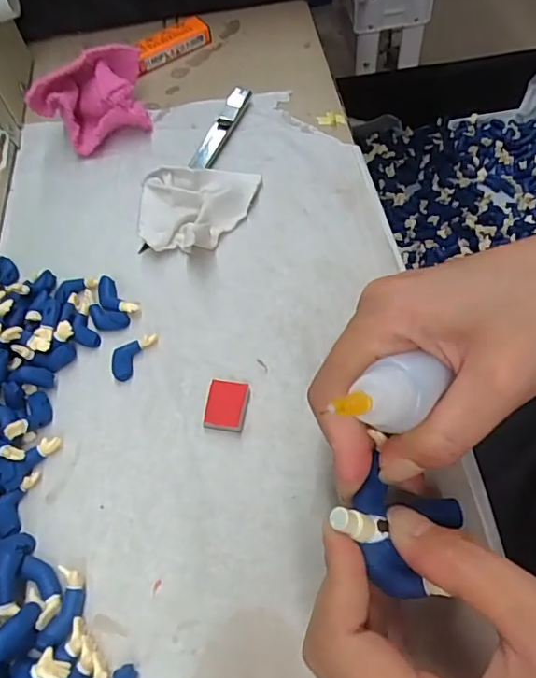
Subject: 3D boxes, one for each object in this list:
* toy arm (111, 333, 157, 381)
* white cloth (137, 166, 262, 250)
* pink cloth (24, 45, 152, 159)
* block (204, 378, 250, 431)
[{"bbox_3d":[-0.068,0.007,0.260,0.014,0.006,0.028,23,64,18],"label":"toy arm"},{"bbox_3d":[-0.038,-0.077,0.300,0.066,0.020,0.051,-7,59,1],"label":"white cloth"},{"bbox_3d":[-0.111,-0.153,0.337,0.073,0.043,0.043,-26,60,-10],"label":"pink cloth"},{"bbox_3d":[-0.019,0.030,0.241,0.018,0.006,0.023,6,60,9],"label":"block"}]

